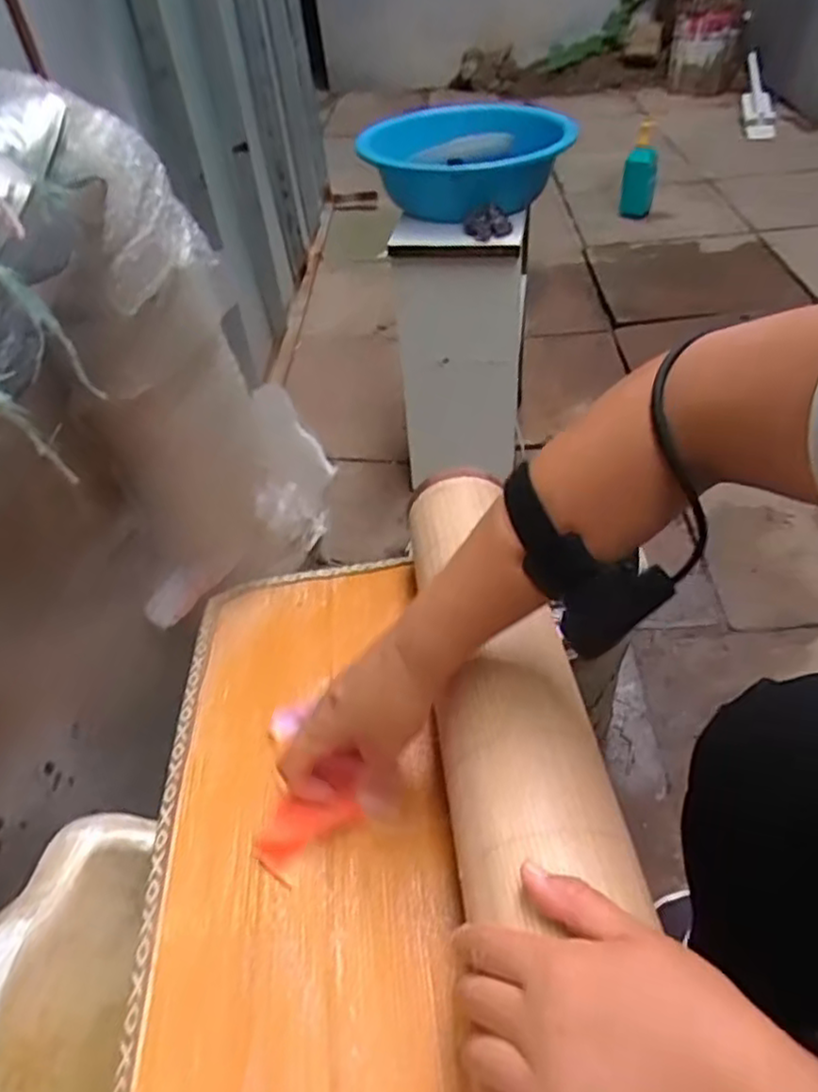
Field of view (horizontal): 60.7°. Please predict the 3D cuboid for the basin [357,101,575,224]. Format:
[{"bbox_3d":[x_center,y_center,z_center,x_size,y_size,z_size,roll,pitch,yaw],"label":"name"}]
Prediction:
[{"bbox_3d":[0.100,-0.638,1.169,0.284,0.120,0.318,12,47,20],"label":"basin"}]

